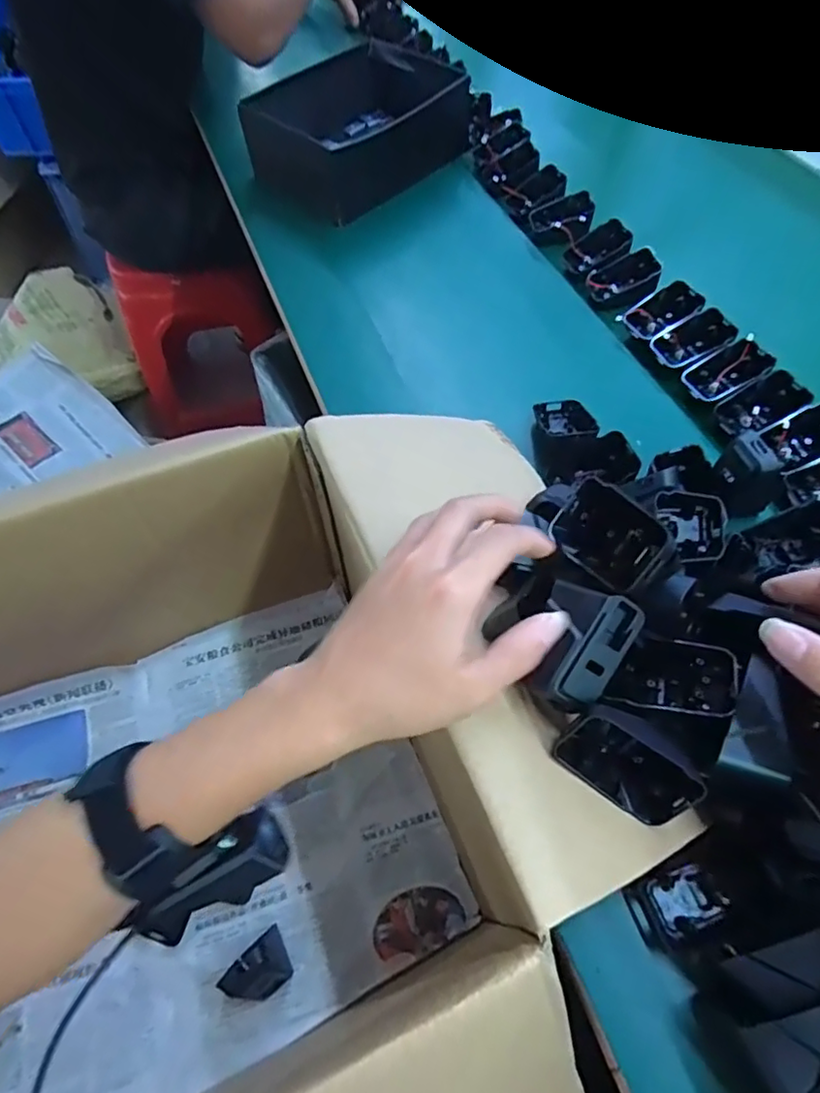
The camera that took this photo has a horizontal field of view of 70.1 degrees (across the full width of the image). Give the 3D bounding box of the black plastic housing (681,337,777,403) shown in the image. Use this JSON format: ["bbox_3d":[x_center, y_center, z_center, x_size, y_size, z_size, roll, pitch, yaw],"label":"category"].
[{"bbox_3d":[0.287,-0.158,0.530,0.069,0.022,0.044,-34,71,12],"label":"black plastic housing"}]

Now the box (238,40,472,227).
[{"bbox_3d":[-0.066,-0.528,0.743,0.280,0.089,0.169,-40,65,-20],"label":"box"}]

